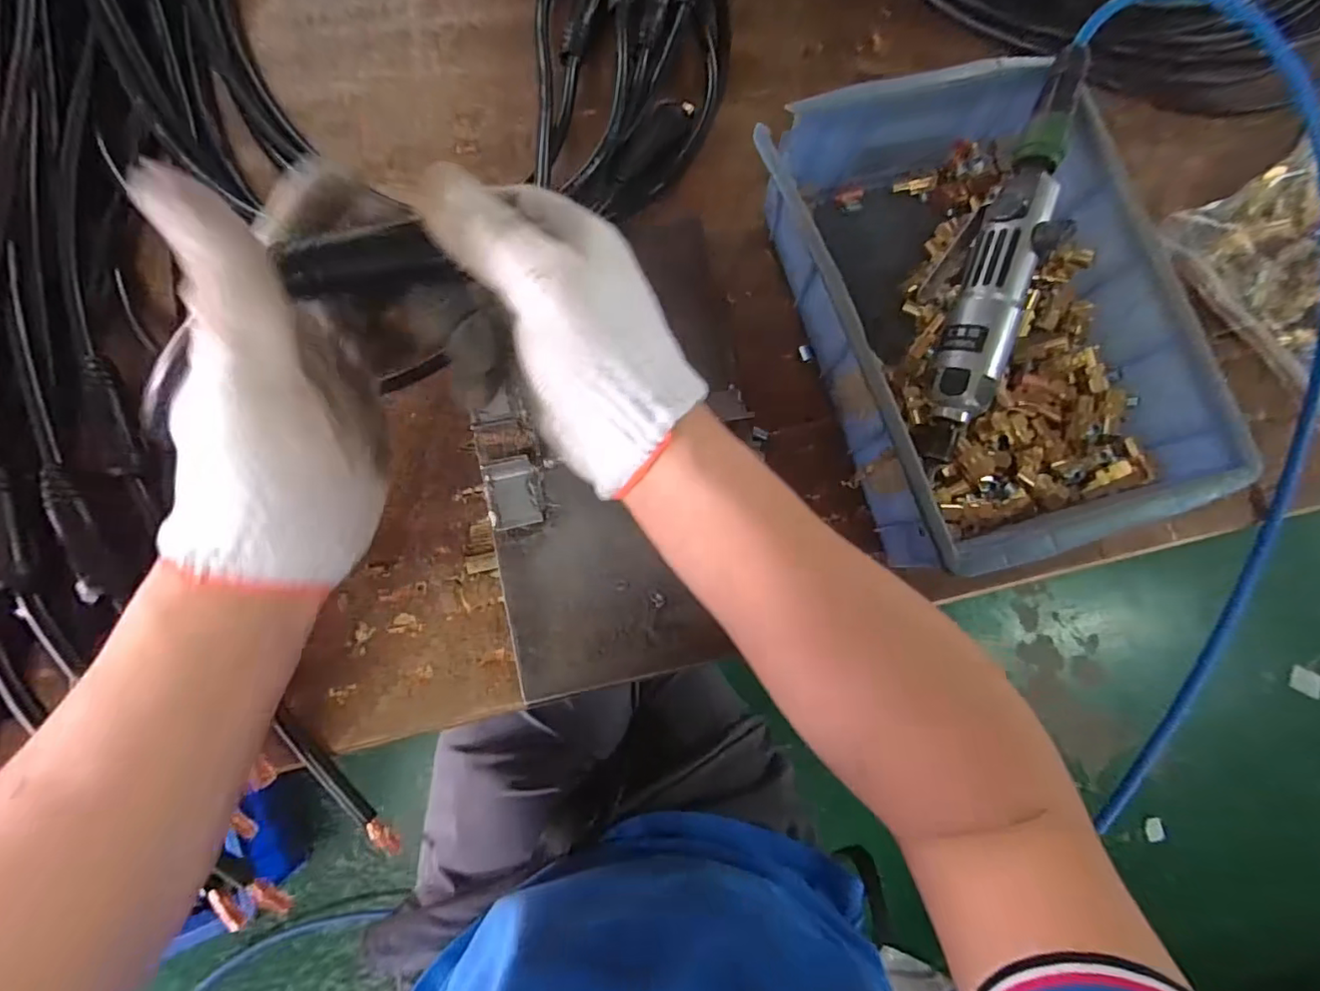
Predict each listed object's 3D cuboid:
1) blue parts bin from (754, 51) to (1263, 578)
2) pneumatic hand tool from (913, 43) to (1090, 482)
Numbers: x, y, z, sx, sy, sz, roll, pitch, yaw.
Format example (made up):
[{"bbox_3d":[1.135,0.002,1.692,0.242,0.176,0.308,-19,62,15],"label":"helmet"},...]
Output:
[{"bbox_3d":[0.200,-0.116,0.375,0.206,0.093,0.295,-18,84,-8],"label":"blue parts bin"},{"bbox_3d":[0.217,-0.143,0.359,0.047,0.055,0.253,24,81,-2],"label":"pneumatic hand tool"}]

